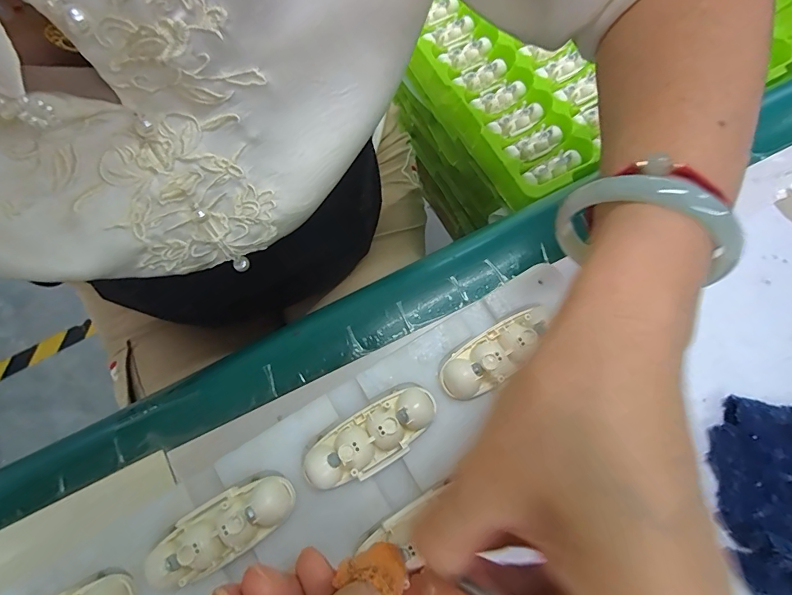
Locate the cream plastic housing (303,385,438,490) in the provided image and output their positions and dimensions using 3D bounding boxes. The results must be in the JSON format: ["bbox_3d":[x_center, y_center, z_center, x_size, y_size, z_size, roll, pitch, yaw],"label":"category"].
[{"bbox_3d":[-0.011,0.062,0.189,0.061,0.016,0.025,-31,76,-8],"label":"cream plastic housing"}]

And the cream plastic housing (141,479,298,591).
[{"bbox_3d":[-0.074,0.097,0.179,0.063,0.013,0.025,-31,76,-8],"label":"cream plastic housing"}]

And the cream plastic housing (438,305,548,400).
[{"bbox_3d":[0.048,0.025,0.200,0.059,0.017,0.024,-31,76,-8],"label":"cream plastic housing"}]

